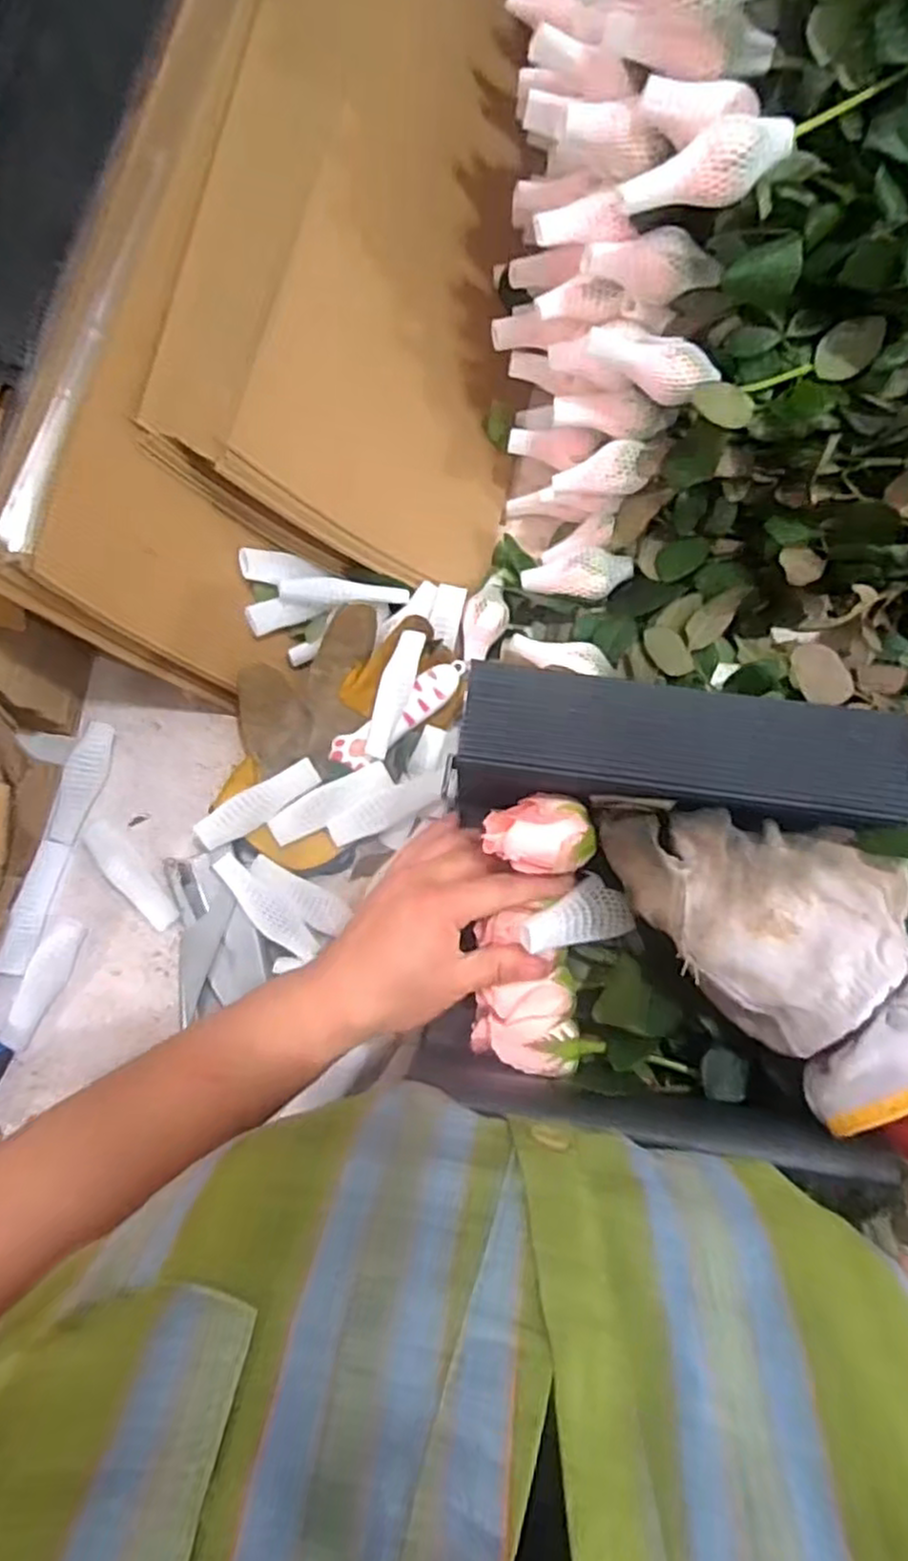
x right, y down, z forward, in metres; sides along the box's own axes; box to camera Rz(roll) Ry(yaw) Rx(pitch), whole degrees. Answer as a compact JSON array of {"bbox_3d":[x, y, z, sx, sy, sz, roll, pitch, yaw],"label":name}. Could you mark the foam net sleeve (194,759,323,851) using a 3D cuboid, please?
[{"bbox_3d":[-0.136,0.016,0.513,0.090,0.007,0.027,-37,108,-18],"label":"foam net sleeve"}]

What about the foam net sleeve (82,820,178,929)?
[{"bbox_3d":[-0.234,0.068,0.528,0.024,0.009,0.094,-39,82,-8],"label":"foam net sleeve"}]

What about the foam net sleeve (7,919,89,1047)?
[{"bbox_3d":[-0.286,0.140,0.512,0.026,0.014,0.088,22,79,3],"label":"foam net sleeve"}]

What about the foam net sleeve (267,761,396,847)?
[{"bbox_3d":[-0.088,0.015,0.517,0.091,0.007,0.026,-30,81,-6],"label":"foam net sleeve"}]

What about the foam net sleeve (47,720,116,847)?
[{"bbox_3d":[-0.274,0.002,0.540,0.027,0.012,0.090,12,79,1],"label":"foam net sleeve"}]

